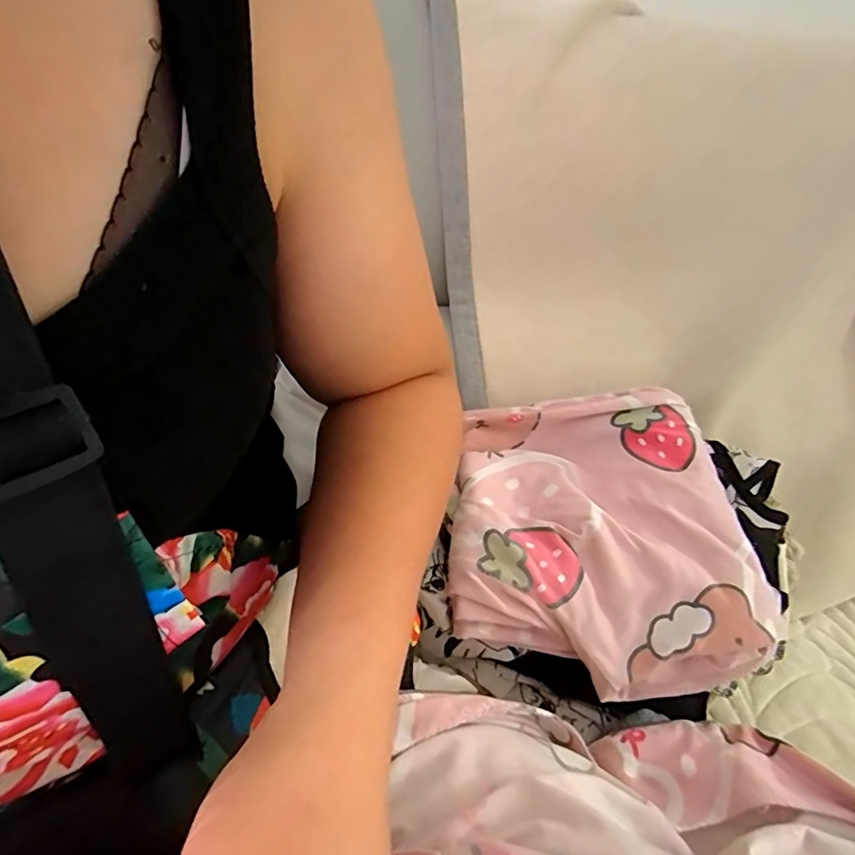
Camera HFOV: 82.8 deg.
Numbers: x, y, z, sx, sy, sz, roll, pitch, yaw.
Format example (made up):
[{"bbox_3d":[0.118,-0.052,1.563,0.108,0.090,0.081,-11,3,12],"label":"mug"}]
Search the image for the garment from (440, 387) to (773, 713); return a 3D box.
[{"bbox_3d":[0.119,0.070,0.350,0.206,0.044,0.214,-2,55,1],"label":"garment"}]

